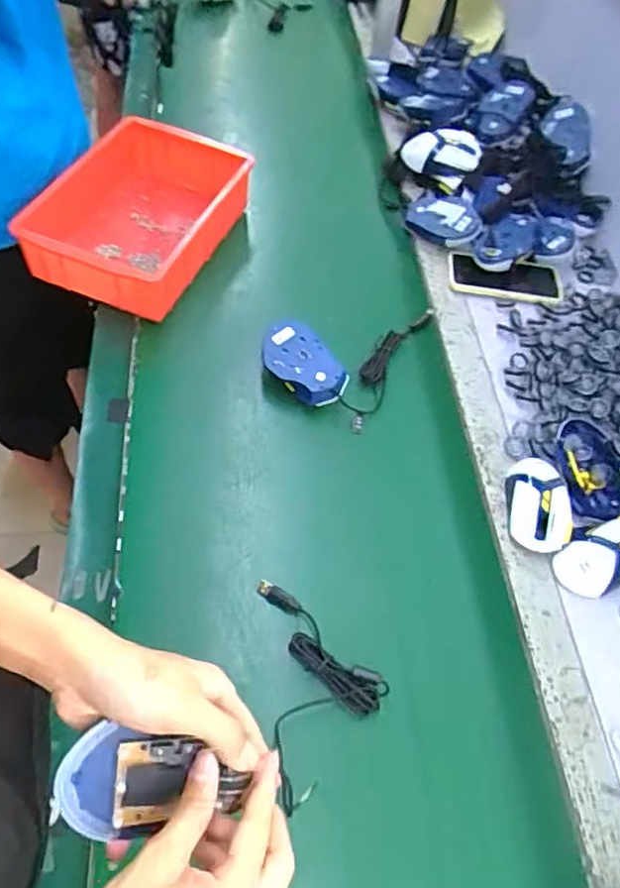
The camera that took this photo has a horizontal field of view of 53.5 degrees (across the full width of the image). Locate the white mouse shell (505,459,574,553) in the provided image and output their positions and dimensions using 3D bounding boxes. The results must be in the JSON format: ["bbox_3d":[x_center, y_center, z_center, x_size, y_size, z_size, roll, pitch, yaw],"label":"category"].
[{"bbox_3d":[0.254,0.064,0.683,0.064,0.034,0.111,8,56,-2],"label":"white mouse shell"}]

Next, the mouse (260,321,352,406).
[{"bbox_3d":[-0.008,-0.096,0.752,0.071,0.036,0.119,-42,73,-10],"label":"mouse"}]

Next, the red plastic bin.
[{"bbox_3d":[-0.234,-0.313,0.840,0.225,0.089,0.294,17,57,8],"label":"red plastic bin"}]

